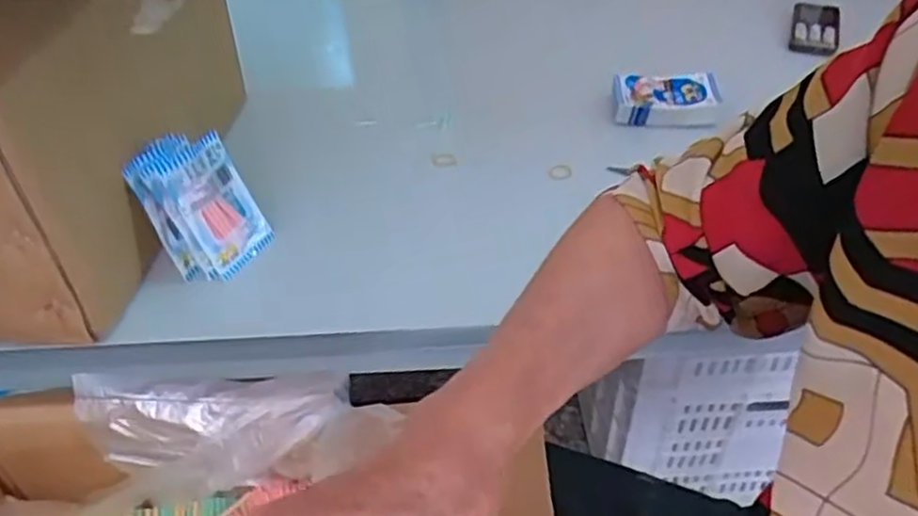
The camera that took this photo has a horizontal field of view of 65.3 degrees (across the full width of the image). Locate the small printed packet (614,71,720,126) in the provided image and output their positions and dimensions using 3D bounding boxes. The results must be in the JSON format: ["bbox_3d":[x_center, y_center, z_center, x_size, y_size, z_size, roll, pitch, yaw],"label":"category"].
[{"bbox_3d":[0.221,-0.176,0.776,0.105,0.031,0.069,0,40,3],"label":"small printed packet"}]

